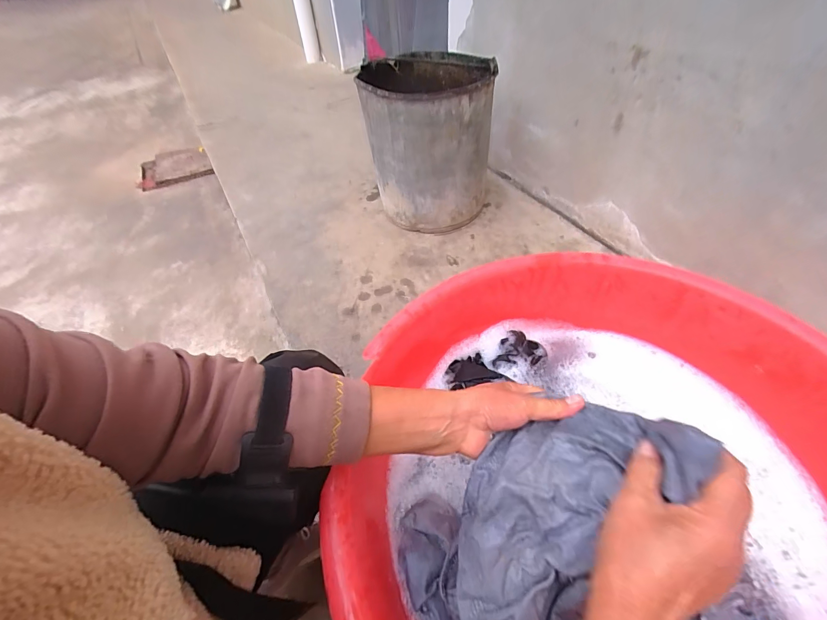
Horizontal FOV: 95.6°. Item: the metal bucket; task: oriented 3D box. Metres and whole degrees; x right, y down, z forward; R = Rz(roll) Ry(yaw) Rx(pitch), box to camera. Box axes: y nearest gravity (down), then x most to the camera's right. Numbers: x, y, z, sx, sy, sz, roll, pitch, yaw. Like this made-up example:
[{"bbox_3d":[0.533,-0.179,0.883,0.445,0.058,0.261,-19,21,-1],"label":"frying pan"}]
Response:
[{"bbox_3d":[0.029,-0.363,0.854,0.244,0.317,0.231,-2,48,2],"label":"metal bucket"}]

